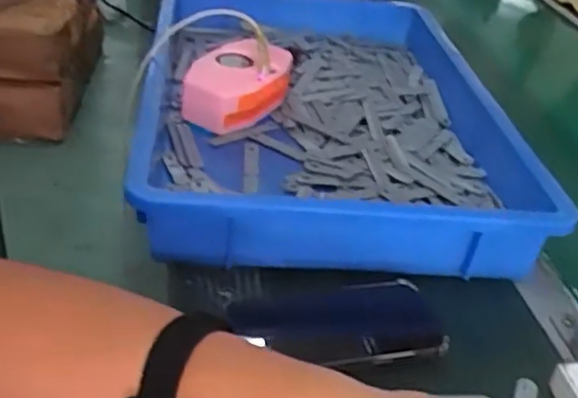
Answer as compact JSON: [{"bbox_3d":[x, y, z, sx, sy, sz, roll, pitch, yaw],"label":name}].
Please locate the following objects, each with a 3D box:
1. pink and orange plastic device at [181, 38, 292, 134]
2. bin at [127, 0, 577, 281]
[{"bbox_3d":[-0.059,-0.133,0.821,0.087,0.064,0.133,20,37,19],"label":"pink and orange plastic device"},{"bbox_3d":[0.036,-0.116,0.796,0.382,0.083,0.555,2,34,-5],"label":"bin"}]

